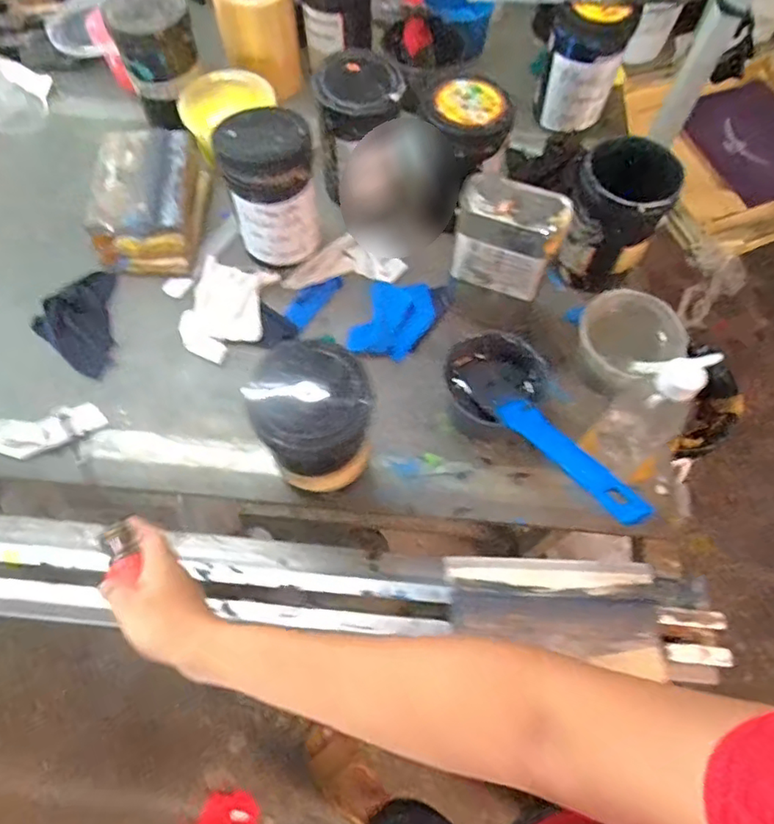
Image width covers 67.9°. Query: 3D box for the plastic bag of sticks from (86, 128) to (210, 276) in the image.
[{"bbox_3d":[-0.304,-0.283,0.743,0.124,0.068,0.207,1,63,-1],"label":"plastic bag of sticks"}]

